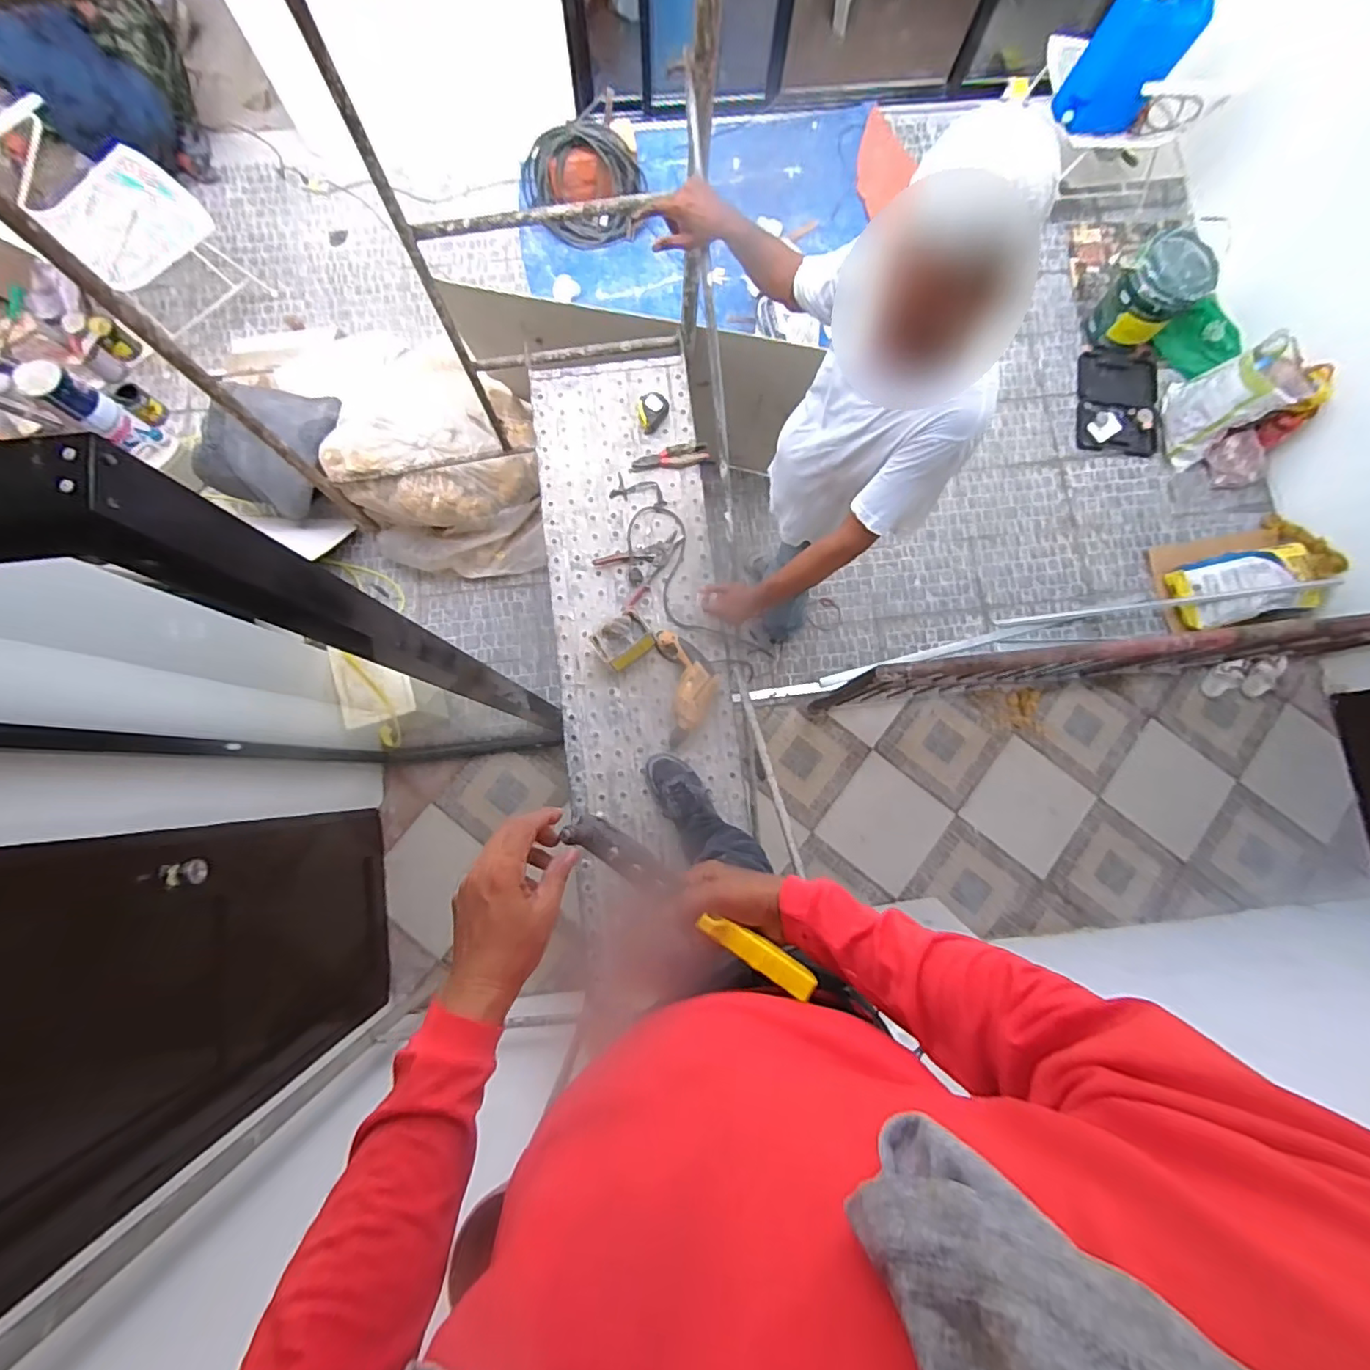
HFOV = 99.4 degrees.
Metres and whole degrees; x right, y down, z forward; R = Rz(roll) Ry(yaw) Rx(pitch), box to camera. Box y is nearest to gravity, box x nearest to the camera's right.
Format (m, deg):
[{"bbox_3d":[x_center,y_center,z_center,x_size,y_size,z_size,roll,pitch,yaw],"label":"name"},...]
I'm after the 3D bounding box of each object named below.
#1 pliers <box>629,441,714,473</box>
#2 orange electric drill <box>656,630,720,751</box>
[{"bbox_3d":[-0.039,-0.601,1.530,0.211,0.022,0.066,-5,81,-2],"label":"pliers"},{"bbox_3d":[0.012,-0.002,1.391,0.133,0.087,0.281,-6,81,-3],"label":"orange electric drill"}]

